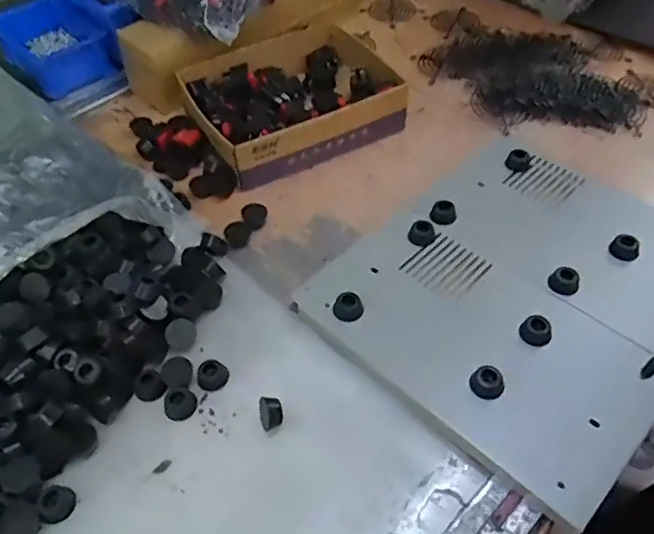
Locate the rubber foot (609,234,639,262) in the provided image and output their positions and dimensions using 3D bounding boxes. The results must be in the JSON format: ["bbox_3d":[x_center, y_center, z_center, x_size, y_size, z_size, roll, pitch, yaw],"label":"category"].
[{"bbox_3d":[0.264,-0.018,0.532,0.022,0.011,0.021,8,52,9],"label":"rubber foot"}]

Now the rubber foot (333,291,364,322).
[{"bbox_3d":[0.018,0.033,0.498,0.024,0.017,0.021,-1,51,2],"label":"rubber foot"}]

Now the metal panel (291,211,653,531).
[{"bbox_3d":[0.120,0.056,0.481,0.266,0.027,0.155,36,60,27],"label":"metal panel"}]

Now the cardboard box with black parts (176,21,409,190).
[{"bbox_3d":[-0.045,-0.188,0.661,0.203,0.053,0.178,-24,54,-17],"label":"cardboard box with black parts"}]

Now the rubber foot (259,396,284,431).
[{"bbox_3d":[-0.042,0.110,0.454,0.016,0.020,0.020,-11,51,-6],"label":"rubber foot"}]

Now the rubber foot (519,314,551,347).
[{"bbox_3d":[0.166,0.051,0.477,0.023,0.018,0.019,22,55,19],"label":"rubber foot"}]

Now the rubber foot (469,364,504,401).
[{"bbox_3d":[0.121,0.087,0.451,0.023,0.017,0.022,33,59,26],"label":"rubber foot"}]

